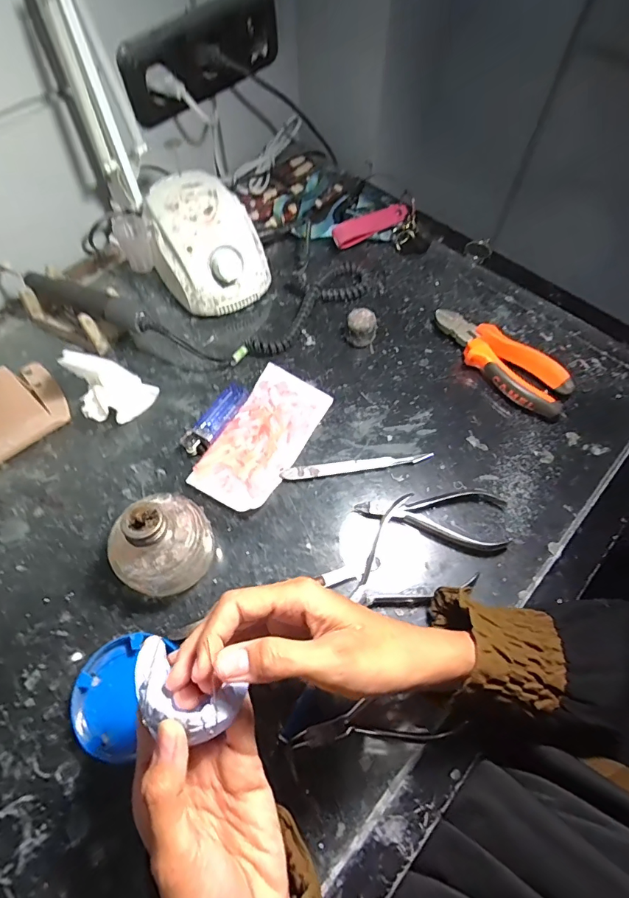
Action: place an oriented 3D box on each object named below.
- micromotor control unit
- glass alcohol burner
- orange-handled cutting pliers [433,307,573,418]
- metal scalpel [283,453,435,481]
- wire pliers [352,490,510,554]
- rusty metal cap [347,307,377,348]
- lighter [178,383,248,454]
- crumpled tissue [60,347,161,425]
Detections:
[{"bbox_3d":[-0.123,-0.217,0.478,0.110,0.082,0.137,-27,67,-13],"label":"micromotor control unit"},{"bbox_3d":[-0.113,0.073,0.332,0.071,0.079,0.067,0,64,0],"label":"glass alcohol burner"},{"bbox_3d":[0.185,-0.092,0.447,0.049,0.030,0.150,-39,70,-18],"label":"orange-handled cutting pliers"},{"bbox_3d":[0.040,0.015,0.404,0.138,0.007,0.011,-7,64,-4],"label":"metal scalpel"},{"bbox_3d":[0.100,0.059,0.375,0.128,0.013,0.054,2,64,1],"label":"wire pliers"},{"bbox_3d":[0.050,-0.126,0.463,0.031,0.032,0.027,3,64,1],"label":"rusty metal cap"},{"bbox_3d":[-0.093,-0.028,0.421,0.024,0.015,0.080,30,67,14],"label":"lighter"},{"bbox_3d":[-0.193,-0.063,0.411,0.065,0.064,0.062,-39,70,-18],"label":"crumpled tissue"}]

